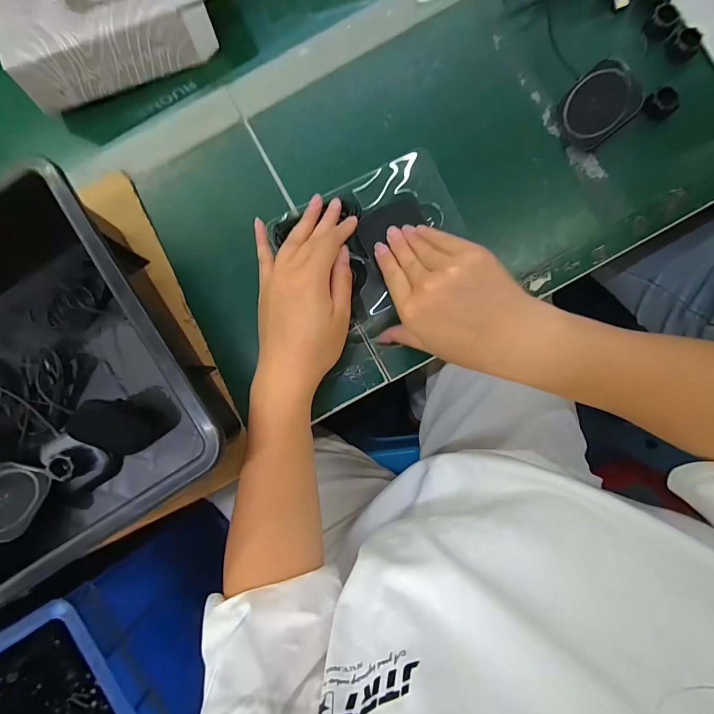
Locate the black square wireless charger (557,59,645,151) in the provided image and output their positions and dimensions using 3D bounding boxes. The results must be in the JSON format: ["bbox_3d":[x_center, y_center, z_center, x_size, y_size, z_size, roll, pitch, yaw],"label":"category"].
[{"bbox_3d":[0.216,-0.226,0.337,0.004,0.060,0.057,-27,90,-39],"label":"black square wireless charger"}]

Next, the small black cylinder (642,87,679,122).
[{"bbox_3d":[0.287,-0.239,0.355,0.022,0.020,0.026,-42,85,-2],"label":"small black cylinder"}]

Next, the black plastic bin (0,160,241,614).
[{"bbox_3d":[-0.341,0.063,0.328,0.409,0.092,0.299,-35,84,-1],"label":"black plastic bin"}]

